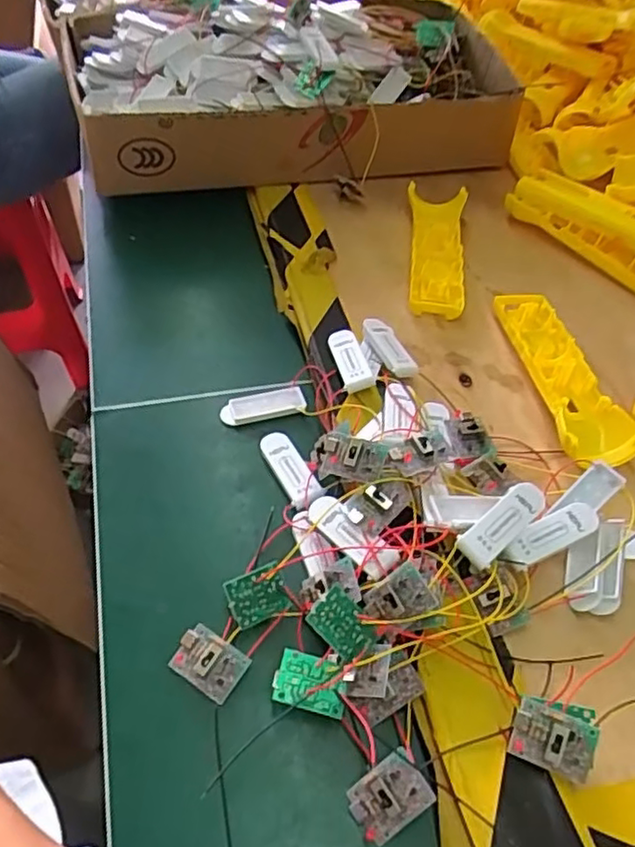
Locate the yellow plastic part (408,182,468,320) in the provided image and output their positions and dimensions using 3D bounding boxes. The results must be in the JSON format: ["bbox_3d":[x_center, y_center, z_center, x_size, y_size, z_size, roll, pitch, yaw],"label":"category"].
[{"bbox_3d":[0.098,-0.143,0.550,0.049,0.028,0.149,6,50,4],"label":"yellow plastic part"}]

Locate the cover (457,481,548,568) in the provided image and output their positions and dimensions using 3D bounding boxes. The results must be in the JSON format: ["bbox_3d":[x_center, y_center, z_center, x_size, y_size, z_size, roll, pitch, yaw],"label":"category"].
[{"bbox_3d":[0.102,0.053,0.358,0.059,0.010,0.021,-33,60,-29],"label":"cover"}]

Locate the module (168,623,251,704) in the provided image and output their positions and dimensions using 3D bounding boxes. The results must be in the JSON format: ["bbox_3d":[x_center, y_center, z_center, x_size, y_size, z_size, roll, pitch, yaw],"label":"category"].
[{"bbox_3d":[-0.056,0.122,0.338,0.036,0.011,0.026,29,53,18],"label":"module"}]

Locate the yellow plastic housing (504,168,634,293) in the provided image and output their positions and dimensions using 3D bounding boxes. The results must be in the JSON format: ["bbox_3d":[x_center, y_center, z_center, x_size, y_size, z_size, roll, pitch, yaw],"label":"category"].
[{"bbox_3d":[0.234,-0.165,0.557,0.160,0.057,0.043,37,60,25],"label":"yellow plastic housing"}]

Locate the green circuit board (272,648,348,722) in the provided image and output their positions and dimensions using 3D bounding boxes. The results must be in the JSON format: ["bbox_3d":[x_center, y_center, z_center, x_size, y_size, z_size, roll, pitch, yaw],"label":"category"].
[{"bbox_3d":[-0.003,0.131,0.328,0.035,0.013,0.026,13,50,6],"label":"green circuit board"}]

